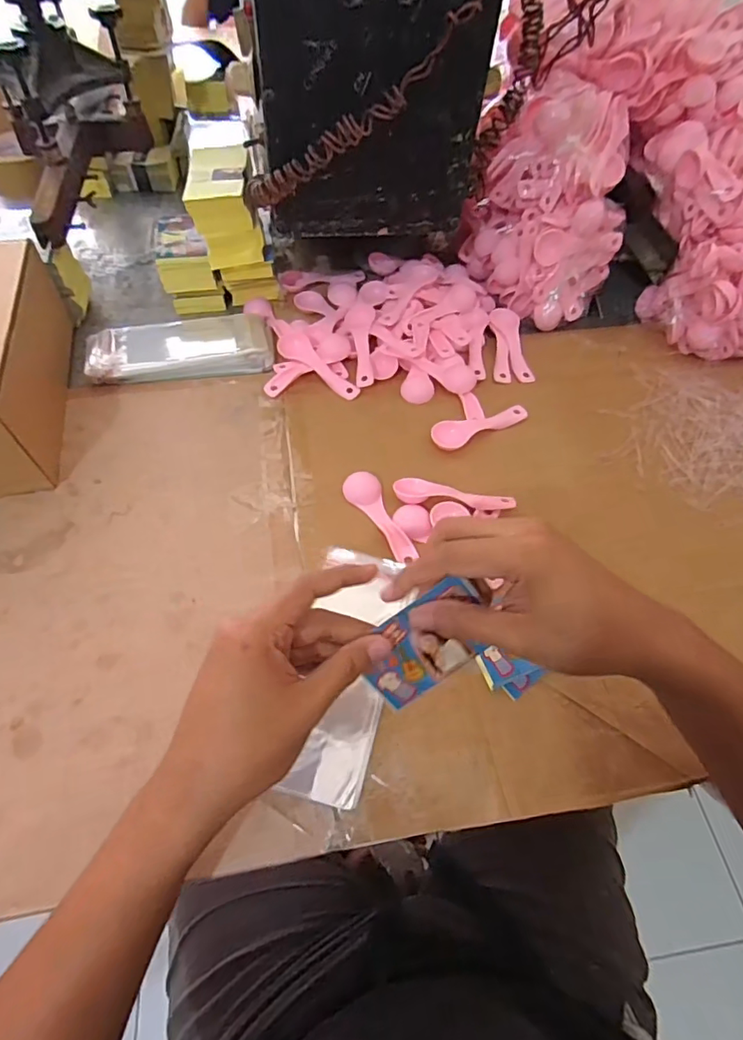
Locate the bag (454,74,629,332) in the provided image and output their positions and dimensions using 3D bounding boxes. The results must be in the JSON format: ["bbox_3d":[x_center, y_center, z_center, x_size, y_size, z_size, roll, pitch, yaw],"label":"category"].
[{"bbox_3d":[0.209,-0.358,0.586,0.138,0.202,0.152,-22,60,-15],"label":"bag"}]

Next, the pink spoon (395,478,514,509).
[{"bbox_3d":[0.077,-0.021,0.476,0.111,0.019,0.024,4,57,1],"label":"pink spoon"}]

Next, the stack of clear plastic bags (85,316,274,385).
[{"bbox_3d":[-0.213,-0.201,0.578,0.195,0.020,0.095,-7,57,-7],"label":"stack of clear plastic bags"}]

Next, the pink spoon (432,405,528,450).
[{"bbox_3d":[0.113,-0.098,0.525,0.109,0.016,0.030,-24,61,-17],"label":"pink spoon"}]

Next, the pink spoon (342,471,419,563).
[{"bbox_3d":[0.010,-0.004,0.465,0.032,0.010,0.102,-26,61,-18],"label":"pink spoon"}]

